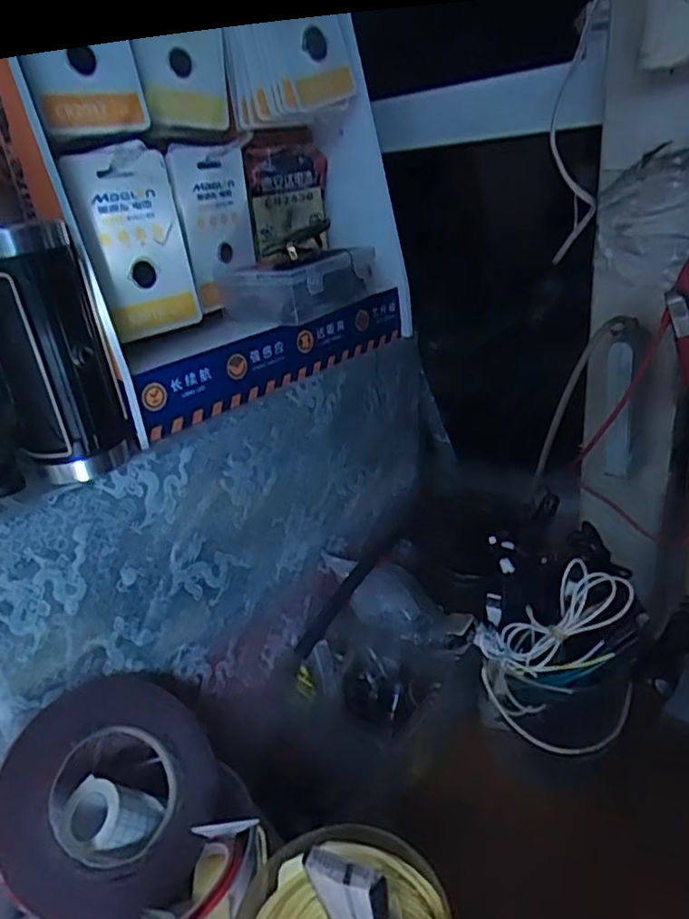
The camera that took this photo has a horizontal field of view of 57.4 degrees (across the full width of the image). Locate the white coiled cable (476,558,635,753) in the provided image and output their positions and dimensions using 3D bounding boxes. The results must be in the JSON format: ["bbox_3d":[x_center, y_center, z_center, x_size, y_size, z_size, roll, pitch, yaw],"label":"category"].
[{"bbox_3d":[0.167,0.155,0.502,0.110,0.166,0.054,8,29,28],"label":"white coiled cable"}]

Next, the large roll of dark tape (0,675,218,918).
[{"bbox_3d":[-0.148,0.215,0.402,0.030,0.137,0.140,-40,-3,38],"label":"large roll of dark tape"}]

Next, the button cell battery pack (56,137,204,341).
[{"bbox_3d":[-0.152,-0.160,0.465,0.009,0.130,0.080,11,33,41],"label":"button cell battery pack"}]

